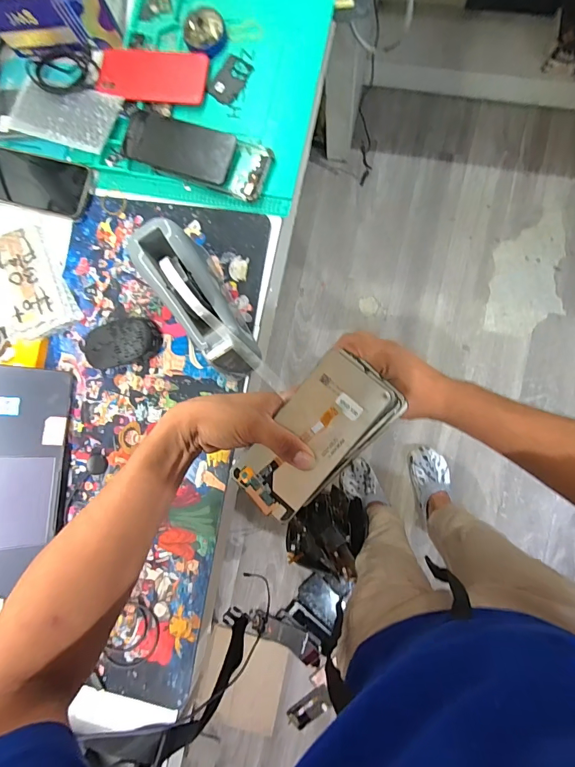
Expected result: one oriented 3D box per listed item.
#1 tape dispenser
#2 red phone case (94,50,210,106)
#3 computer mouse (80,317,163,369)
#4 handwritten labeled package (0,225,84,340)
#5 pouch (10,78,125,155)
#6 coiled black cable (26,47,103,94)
[{"bbox_3d":[-0.109,-0.105,0.509,0.079,0.116,0.204,-38,84,2],"label":"tape dispenser"},{"bbox_3d":[-0.195,-0.448,0.572,0.160,0.007,0.080,7,87,7],"label":"red phone case"},{"bbox_3d":[-0.237,-0.056,0.554,0.115,0.032,0.061,-15,85,5],"label":"computer mouse"},{"bbox_3d":[-0.378,-0.153,0.569,0.089,0.024,0.178,-29,84,4],"label":"handwritten labeled package"},{"bbox_3d":[-0.332,-0.397,0.581,0.167,0.017,0.088,19,89,7],"label":"pouch"},{"bbox_3d":[-0.335,-0.472,0.591,0.101,0.015,0.076,1,87,6],"label":"coiled black cable"}]

